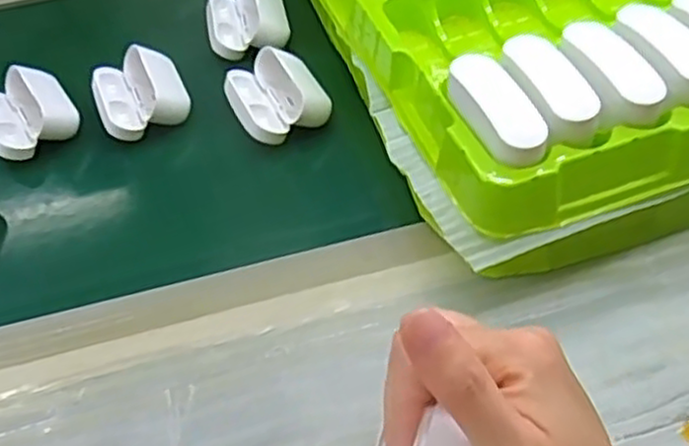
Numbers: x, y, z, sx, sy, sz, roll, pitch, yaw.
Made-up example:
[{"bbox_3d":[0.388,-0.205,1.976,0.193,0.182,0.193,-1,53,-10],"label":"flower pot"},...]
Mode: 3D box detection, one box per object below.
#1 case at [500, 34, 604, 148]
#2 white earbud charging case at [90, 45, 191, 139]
[{"bbox_3d":[0.094,-0.056,0.348,0.029,0.034,0.064,-18,51,-9],"label":"case"},{"bbox_3d":[-0.128,-0.083,0.458,0.053,0.024,0.057,-23,52,-13],"label":"white earbud charging case"}]

